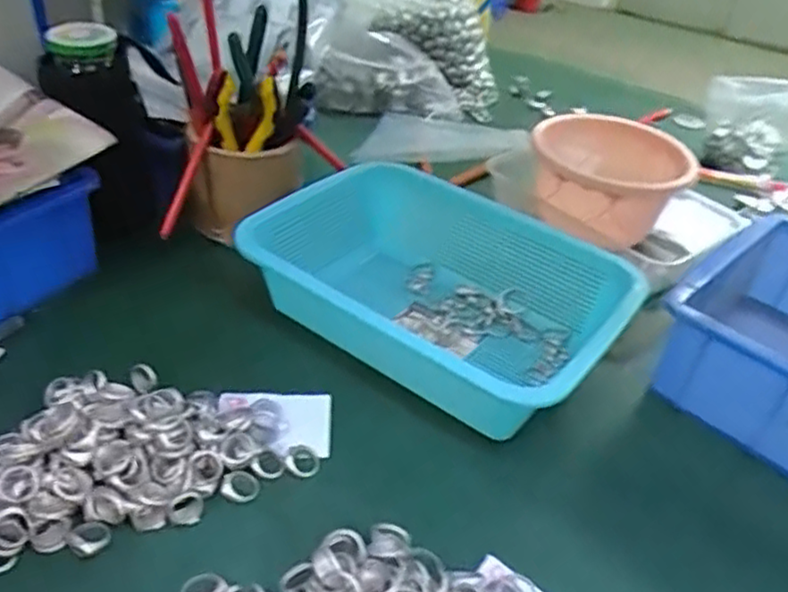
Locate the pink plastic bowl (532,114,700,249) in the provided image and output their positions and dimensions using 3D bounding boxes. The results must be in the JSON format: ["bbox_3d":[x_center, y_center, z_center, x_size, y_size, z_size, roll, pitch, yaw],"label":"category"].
[{"bbox_3d":[0.202,-0.111,0.666,0.143,0.089,0.129,10,37,5],"label":"pink plastic bowl"}]

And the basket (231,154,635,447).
[{"bbox_3d":[0.035,-0.006,0.533,0.271,0.079,0.183,25,41,25],"label":"basket"}]

